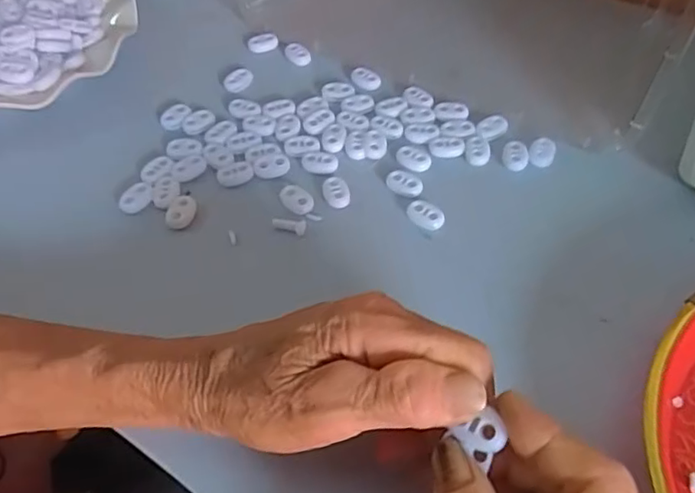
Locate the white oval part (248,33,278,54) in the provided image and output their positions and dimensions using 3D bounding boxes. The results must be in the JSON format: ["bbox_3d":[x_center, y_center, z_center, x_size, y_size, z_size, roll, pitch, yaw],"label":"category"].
[{"bbox_3d":[-0.061,-0.148,0.439,0.020,0.009,0.011,-18,55,-10],"label":"white oval part"}]

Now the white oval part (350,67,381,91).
[{"bbox_3d":[0.012,-0.114,0.414,0.022,0.006,0.014,29,60,22],"label":"white oval part"}]

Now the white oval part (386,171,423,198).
[{"bbox_3d":[0.034,-0.038,0.358,0.022,0.004,0.016,22,58,18],"label":"white oval part"}]

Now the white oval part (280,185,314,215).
[{"bbox_3d":[-0.030,-0.027,0.353,0.014,0.005,0.021,-34,59,-20],"label":"white oval part"}]

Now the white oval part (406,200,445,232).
[{"bbox_3d":[0.044,-0.018,0.344,0.016,0.006,0.022,-35,59,-21],"label":"white oval part"}]

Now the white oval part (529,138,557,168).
[{"bbox_3d":[0.119,-0.057,0.369,0.015,0.005,0.022,22,58,18],"label":"white oval part"}]

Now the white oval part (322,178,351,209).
[{"bbox_3d":[-0.007,-0.032,0.356,0.015,0.007,0.021,-11,54,-5],"label":"white oval part"}]

